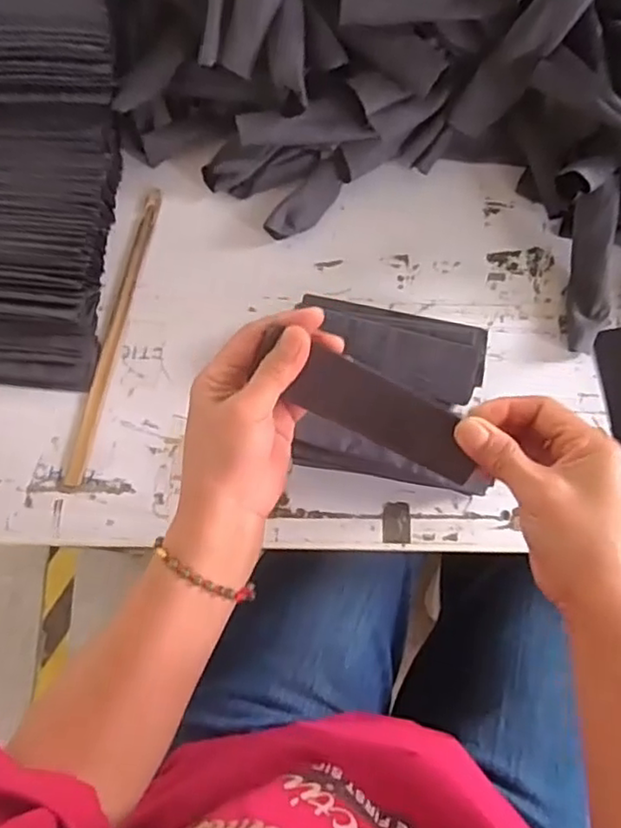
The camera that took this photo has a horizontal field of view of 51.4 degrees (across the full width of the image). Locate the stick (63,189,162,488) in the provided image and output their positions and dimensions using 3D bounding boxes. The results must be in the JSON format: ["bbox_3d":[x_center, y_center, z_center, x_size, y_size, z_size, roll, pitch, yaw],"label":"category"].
[{"bbox_3d":[-0.166,-0.071,0.548,0.017,0.006,0.267,11,76,2],"label":"stick"}]

